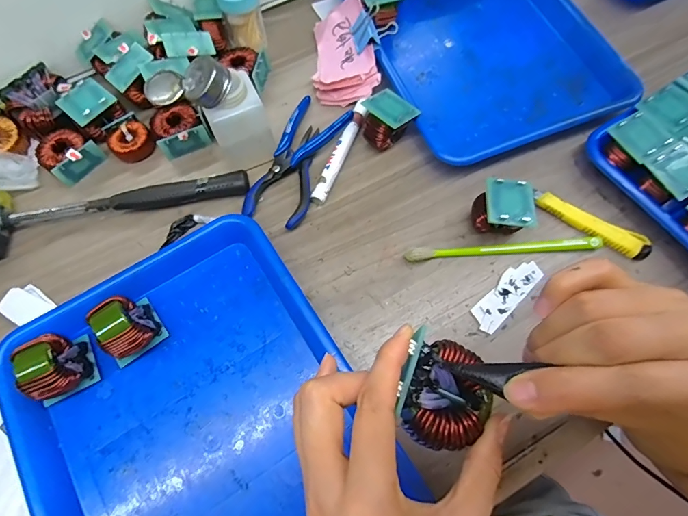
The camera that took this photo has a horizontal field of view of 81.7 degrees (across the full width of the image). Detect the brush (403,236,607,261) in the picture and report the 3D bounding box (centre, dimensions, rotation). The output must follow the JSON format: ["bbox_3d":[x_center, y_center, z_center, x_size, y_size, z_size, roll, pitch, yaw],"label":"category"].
[{"bbox_3d":[0.151,-0.007,0.379,0.184,0.014,0.012,-4,68,-1],"label":"brush"}]

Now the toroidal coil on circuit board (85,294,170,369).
[{"bbox_3d":[-0.186,0.059,0.337,0.044,0.047,0.043,-37,73,-14],"label":"toroidal coil on circuit board"}]

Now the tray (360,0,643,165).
[{"bbox_3d":[0.164,-0.245,0.465,0.245,0.030,0.277,-19,69,-7],"label":"tray"}]

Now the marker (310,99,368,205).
[{"bbox_3d":[-0.002,-0.115,0.424,0.015,0.011,0.130,21,70,8],"label":"marker"}]

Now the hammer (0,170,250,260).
[{"bbox_3d":[-0.231,-0.062,0.400,0.263,0.027,0.066,-15,69,-6],"label":"hammer"}]

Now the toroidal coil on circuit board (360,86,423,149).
[{"bbox_3d":[0.042,-0.146,0.416,0.052,0.043,0.055,-41,73,-15],"label":"toroidal coil on circuit board"}]

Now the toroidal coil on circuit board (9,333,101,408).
[{"bbox_3d":[-0.235,0.089,0.321,0.046,0.050,0.046,-24,70,-3],"label":"toroidal coil on circuit board"}]

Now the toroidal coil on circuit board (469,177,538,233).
[{"bbox_3d":[0.146,-0.040,0.374,0.049,0.048,0.050,5,68,2],"label":"toroidal coil on circuit board"}]

